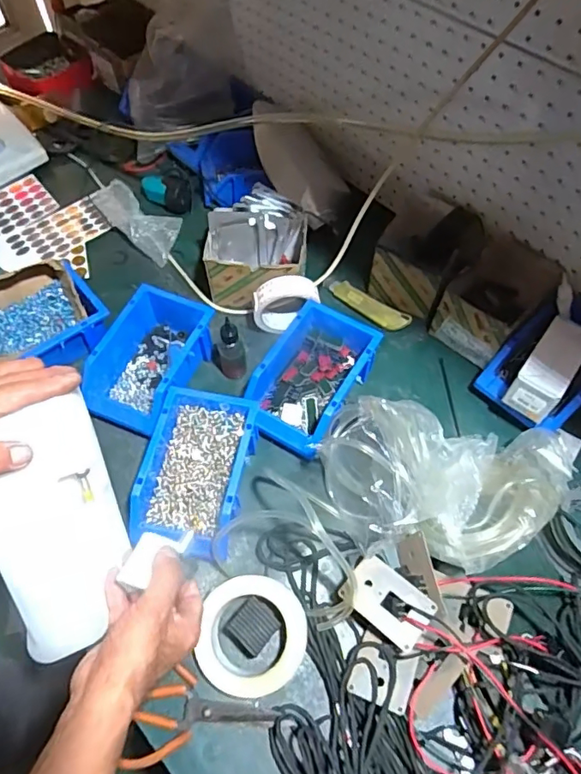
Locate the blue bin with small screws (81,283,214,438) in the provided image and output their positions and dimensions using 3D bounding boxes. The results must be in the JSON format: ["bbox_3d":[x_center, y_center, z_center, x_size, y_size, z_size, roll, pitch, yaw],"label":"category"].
[{"bbox_3d":[-0.188,-0.036,0.694,0.126,0.081,0.188,19,62,10],"label":"blue bin with small screws"}]

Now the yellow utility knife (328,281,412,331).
[{"bbox_3d":[0.115,-0.124,0.773,0.136,0.019,0.030,31,64,16],"label":"yellow utility knife"}]

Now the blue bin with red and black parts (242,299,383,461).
[{"bbox_3d":[0.026,-0.013,0.677,0.120,0.069,0.187,31,64,16],"label":"blue bin with red and black parts"}]

